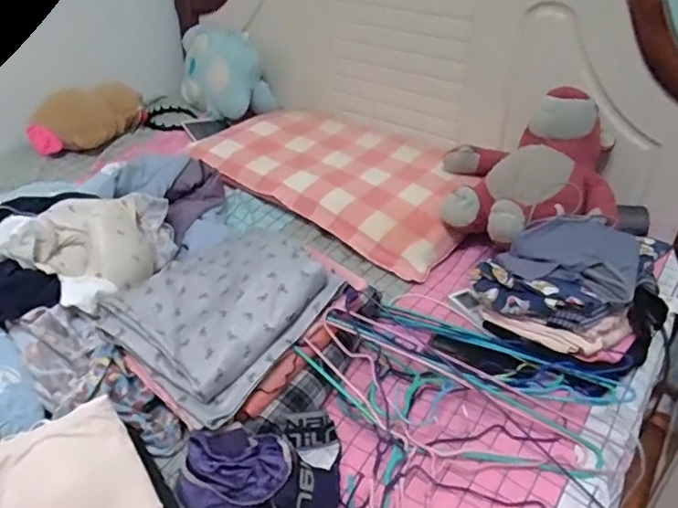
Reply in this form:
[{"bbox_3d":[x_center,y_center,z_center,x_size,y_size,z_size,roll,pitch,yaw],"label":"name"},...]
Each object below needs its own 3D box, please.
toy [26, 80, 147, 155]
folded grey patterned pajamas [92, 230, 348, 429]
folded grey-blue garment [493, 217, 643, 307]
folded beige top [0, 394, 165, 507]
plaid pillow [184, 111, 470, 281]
[{"bbox_3d":[-0.631,-0.360,1.432,0.104,0.138,0.316,22,39,28],"label":"toy"},{"bbox_3d":[-0.169,0.070,0.781,0.237,0.075,0.278,23,58,30],"label":"folded grey patterned pajamas"},{"bbox_3d":[0.363,-0.008,0.843,0.185,0.048,0.175,23,39,28],"label":"folded grey-blue garment"},{"bbox_3d":[-0.291,0.255,0.587,0.163,0.029,0.164,-22,65,-29],"label":"folded beige top"},{"bbox_3d":[0.001,-0.192,1.257,0.656,0.103,0.360,25,40,30],"label":"plaid pillow"}]

